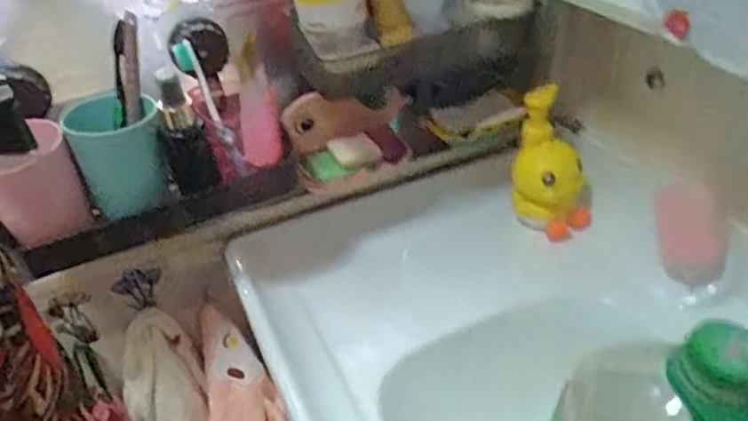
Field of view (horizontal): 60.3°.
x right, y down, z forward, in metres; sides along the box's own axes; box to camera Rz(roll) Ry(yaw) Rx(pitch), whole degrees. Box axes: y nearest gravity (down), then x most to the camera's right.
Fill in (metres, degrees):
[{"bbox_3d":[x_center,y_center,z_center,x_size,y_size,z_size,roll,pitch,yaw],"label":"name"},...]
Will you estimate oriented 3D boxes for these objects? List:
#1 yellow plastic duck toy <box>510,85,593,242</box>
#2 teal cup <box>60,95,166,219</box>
[{"bbox_3d":[0.202,-0.049,0.727,0.091,0.167,0.059,1,35,12],"label":"yellow plastic duck toy"},{"bbox_3d":[-0.227,-0.051,0.581,0.072,0.093,0.066,-5,34,3],"label":"teal cup"}]

